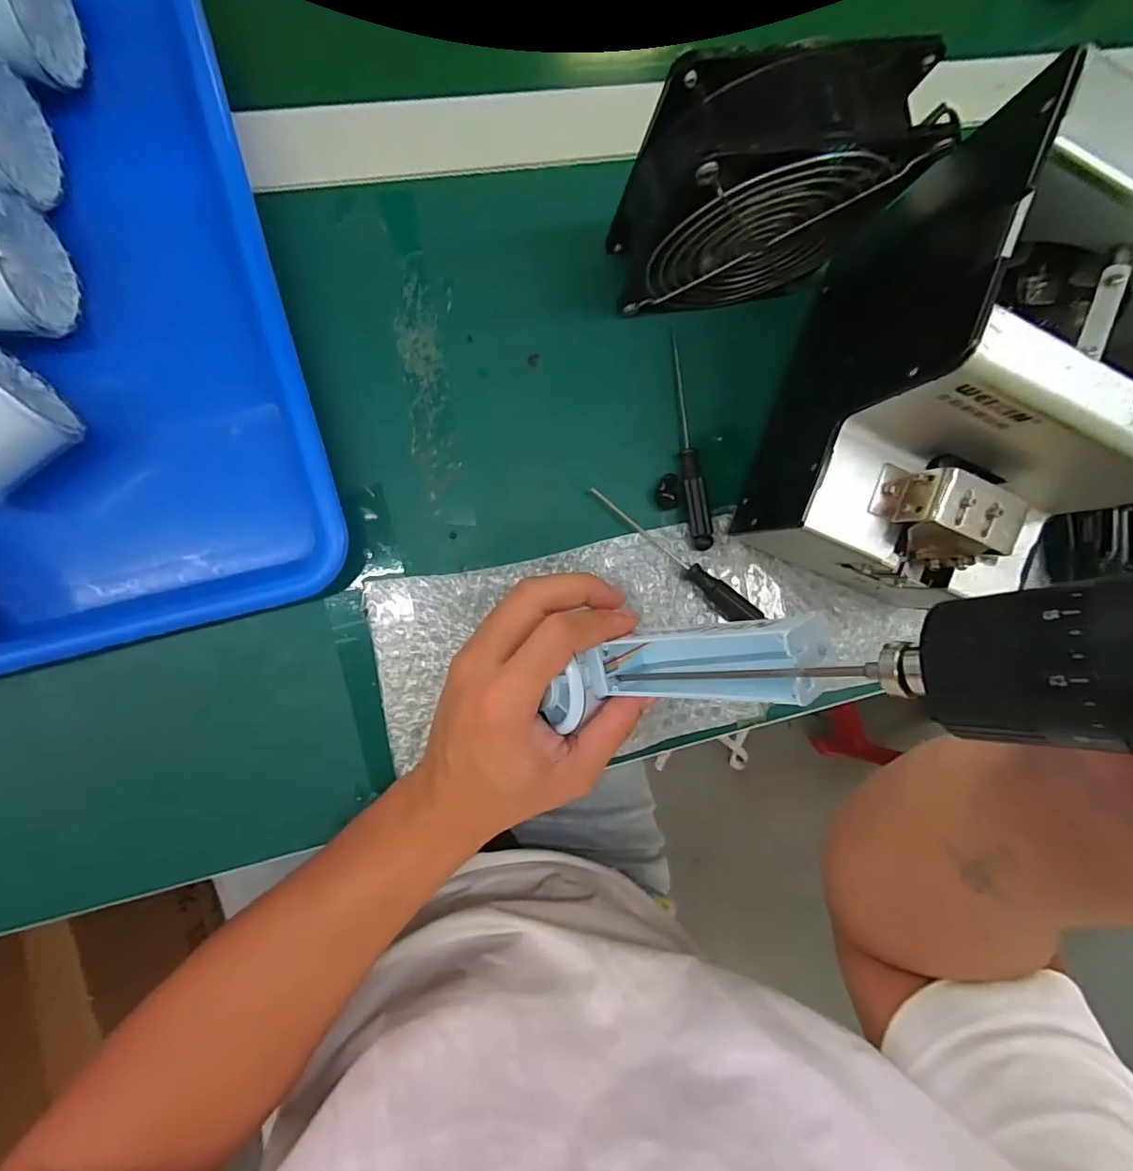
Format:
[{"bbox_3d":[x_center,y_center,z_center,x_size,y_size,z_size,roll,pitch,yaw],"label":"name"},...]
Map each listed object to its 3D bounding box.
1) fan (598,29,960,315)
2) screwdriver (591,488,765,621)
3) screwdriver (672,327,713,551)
[{"bbox_3d":[0.091,-0.185,0.260,0.120,0.118,0.048,-10,91,-9],"label":"fan"},{"bbox_3d":[0.064,-0.017,0.312,0.120,0.014,0.016,41,84,-7],"label":"screwdriver"},{"bbox_3d":[0.072,-0.085,0.312,0.012,0.012,0.127,-7,91,-9],"label":"screwdriver"}]

